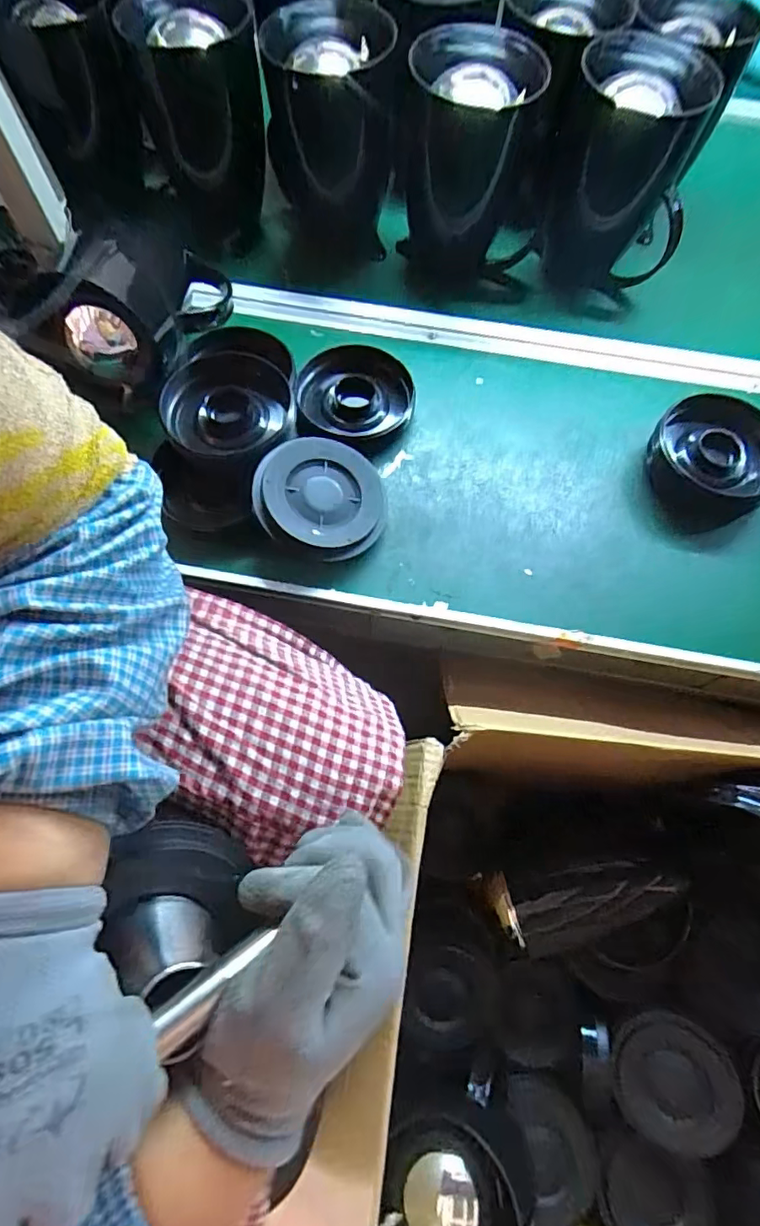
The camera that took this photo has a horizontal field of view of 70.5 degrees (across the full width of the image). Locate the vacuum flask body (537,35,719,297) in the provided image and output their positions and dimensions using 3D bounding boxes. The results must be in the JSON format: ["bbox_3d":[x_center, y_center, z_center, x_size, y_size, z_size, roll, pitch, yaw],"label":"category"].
[{"bbox_3d":[0.269,-0.490,0.590,0.144,0.183,0.150,18,68,5],"label":"vacuum flask body"}]

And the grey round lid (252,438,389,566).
[{"bbox_3d":[-0.053,-0.105,0.490,0.117,0.015,0.117,5,71,-15],"label":"grey round lid"}]

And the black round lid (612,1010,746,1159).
[{"bbox_3d":[0.308,0.491,0.561,0.119,0.025,0.114,-39,50,9],"label":"black round lid"}]

